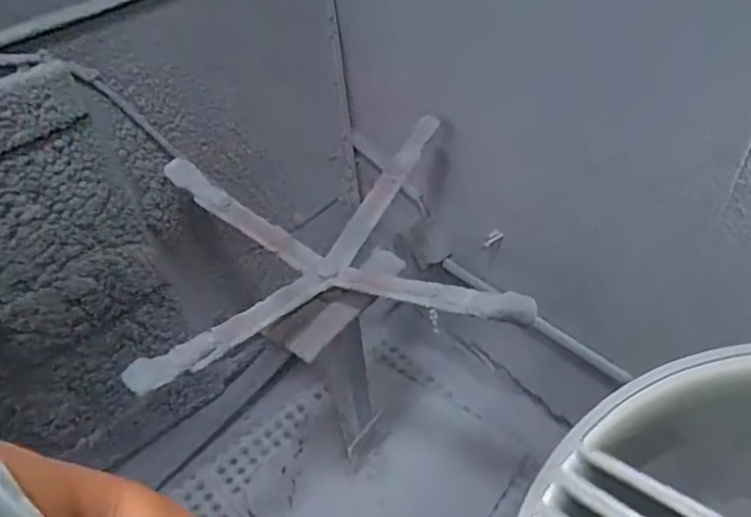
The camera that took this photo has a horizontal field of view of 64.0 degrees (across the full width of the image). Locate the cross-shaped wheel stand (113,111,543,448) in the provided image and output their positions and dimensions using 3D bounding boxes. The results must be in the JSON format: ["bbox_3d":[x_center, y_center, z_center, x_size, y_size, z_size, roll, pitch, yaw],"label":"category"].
[{"bbox_3d":[-0.072,0.185,1.163,0.484,0.725,0.494,-11,46,-5],"label":"cross-shaped wheel stand"}]

